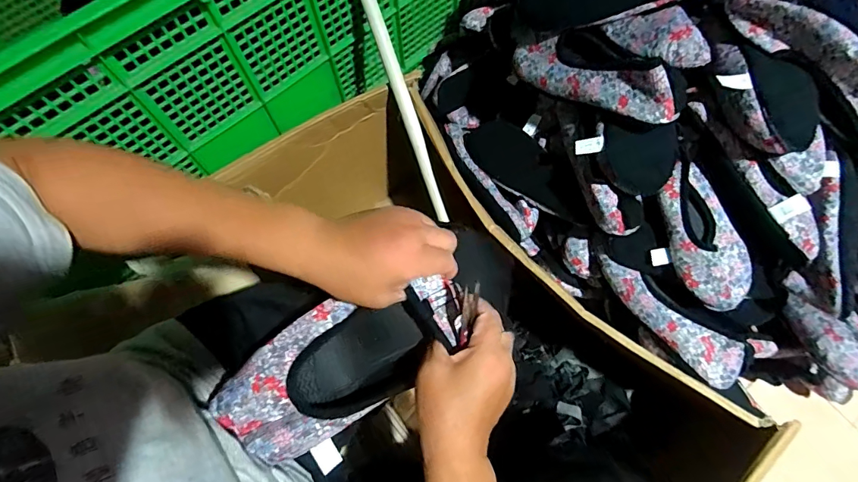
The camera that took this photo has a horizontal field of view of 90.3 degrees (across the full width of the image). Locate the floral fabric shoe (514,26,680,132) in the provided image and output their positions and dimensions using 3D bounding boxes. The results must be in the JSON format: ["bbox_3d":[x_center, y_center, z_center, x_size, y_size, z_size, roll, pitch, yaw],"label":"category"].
[{"bbox_3d":[0.216,-0.223,0.579,0.091,0.082,0.247,-32,52,-11],"label":"floral fabric shoe"}]

